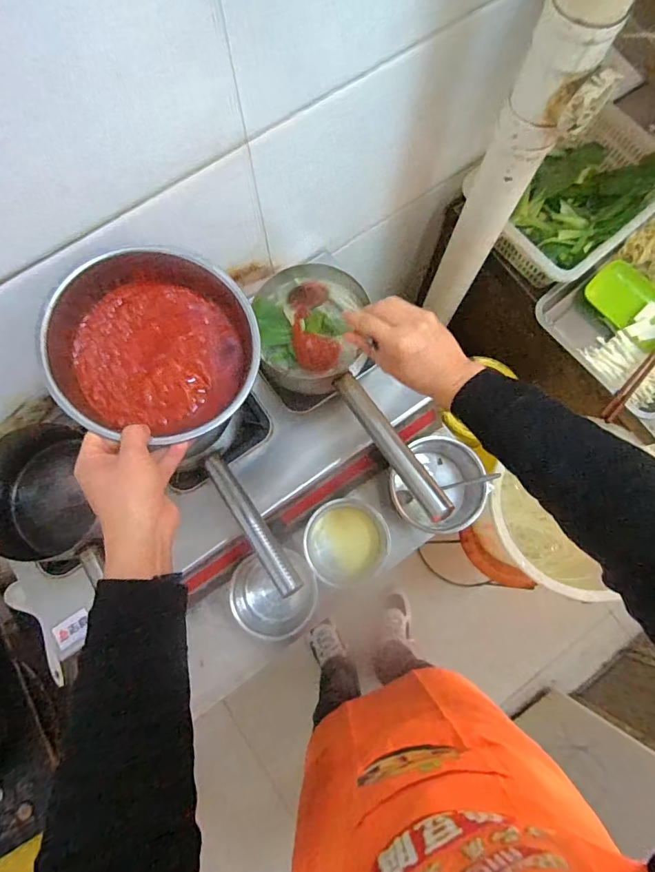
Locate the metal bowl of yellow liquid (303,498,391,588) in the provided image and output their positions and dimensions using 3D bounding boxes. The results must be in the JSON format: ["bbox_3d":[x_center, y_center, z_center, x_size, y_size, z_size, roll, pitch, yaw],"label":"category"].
[{"bbox_3d":[0.026,0.177,0.745,0.127,0.058,0.138,6,77,1],"label":"metal bowl of yellow liquid"}]

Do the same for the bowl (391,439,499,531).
[{"bbox_3d":[0.187,0.085,0.768,0.146,0.084,0.159,33,79,7],"label":"bowl"}]

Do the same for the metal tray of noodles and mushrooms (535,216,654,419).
[{"bbox_3d":[0.622,-0.241,0.846,0.390,0.056,0.275,-36,80,-8],"label":"metal tray of noodles and mushrooms"}]

